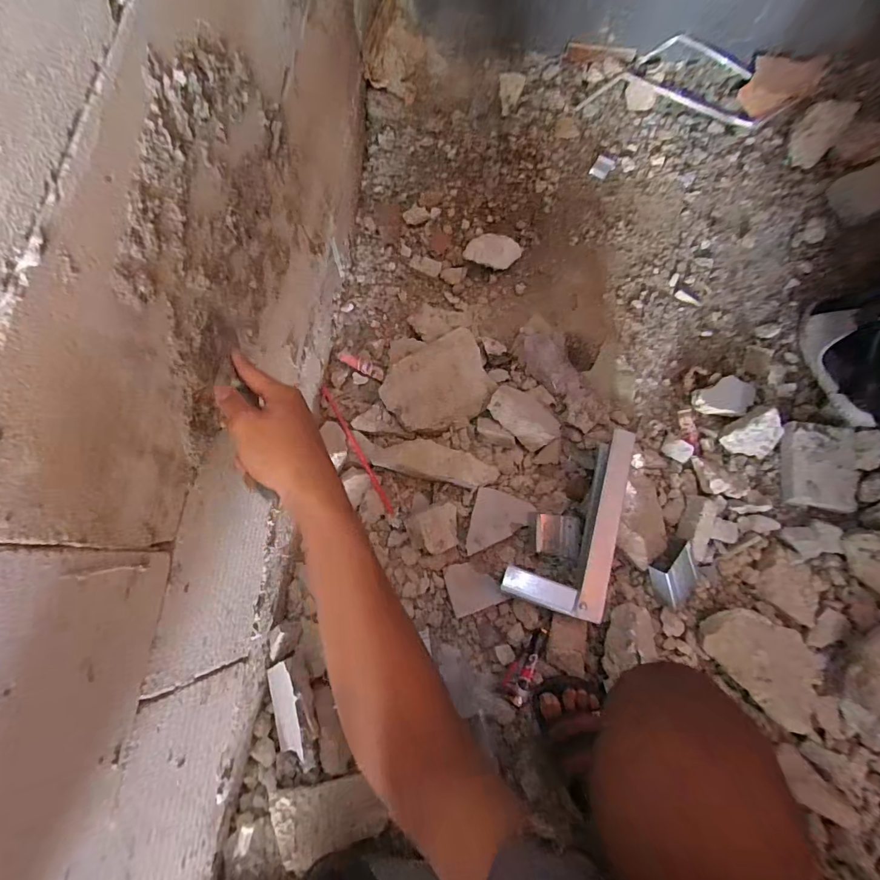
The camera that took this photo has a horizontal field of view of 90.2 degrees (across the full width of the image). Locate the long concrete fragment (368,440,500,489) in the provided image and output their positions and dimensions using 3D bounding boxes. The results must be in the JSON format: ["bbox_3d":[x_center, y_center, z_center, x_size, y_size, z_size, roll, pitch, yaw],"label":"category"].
[{"bbox_3d":[-0.012,0.038,0.729,0.218,0.050,0.057,14,76,7],"label":"long concrete fragment"}]

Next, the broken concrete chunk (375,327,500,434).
[{"bbox_3d":[0.003,-0.097,0.777,0.194,0.034,0.145,-35,76,-6],"label":"broken concrete chunk"}]

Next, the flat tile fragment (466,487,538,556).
[{"bbox_3d":[0.098,0.143,0.731,0.095,0.029,0.106,16,80,4],"label":"flat tile fragment"}]

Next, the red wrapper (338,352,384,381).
[{"bbox_3d":[-0.149,-0.141,0.832,0.100,0.020,0.024,26,78,10],"label":"red wrapper"}]

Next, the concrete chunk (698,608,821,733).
[{"bbox_3d":[0.482,0.328,0.650,0.174,0.049,0.118,37,80,12],"label":"concrete chunk"}]

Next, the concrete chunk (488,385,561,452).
[{"bbox_3d":[0.148,-0.043,0.758,0.079,0.036,0.127,-43,77,-8],"label":"concrete chunk"}]

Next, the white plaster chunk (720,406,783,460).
[{"bbox_3d":[0.546,-0.004,0.764,0.088,0.058,0.072,-28,75,-4],"label":"white plaster chunk"}]

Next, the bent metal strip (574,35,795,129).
[{"bbox_3d":[0.537,-0.785,0.965,0.437,0.034,0.154,7,100,5],"label":"bent metal strip"}]

